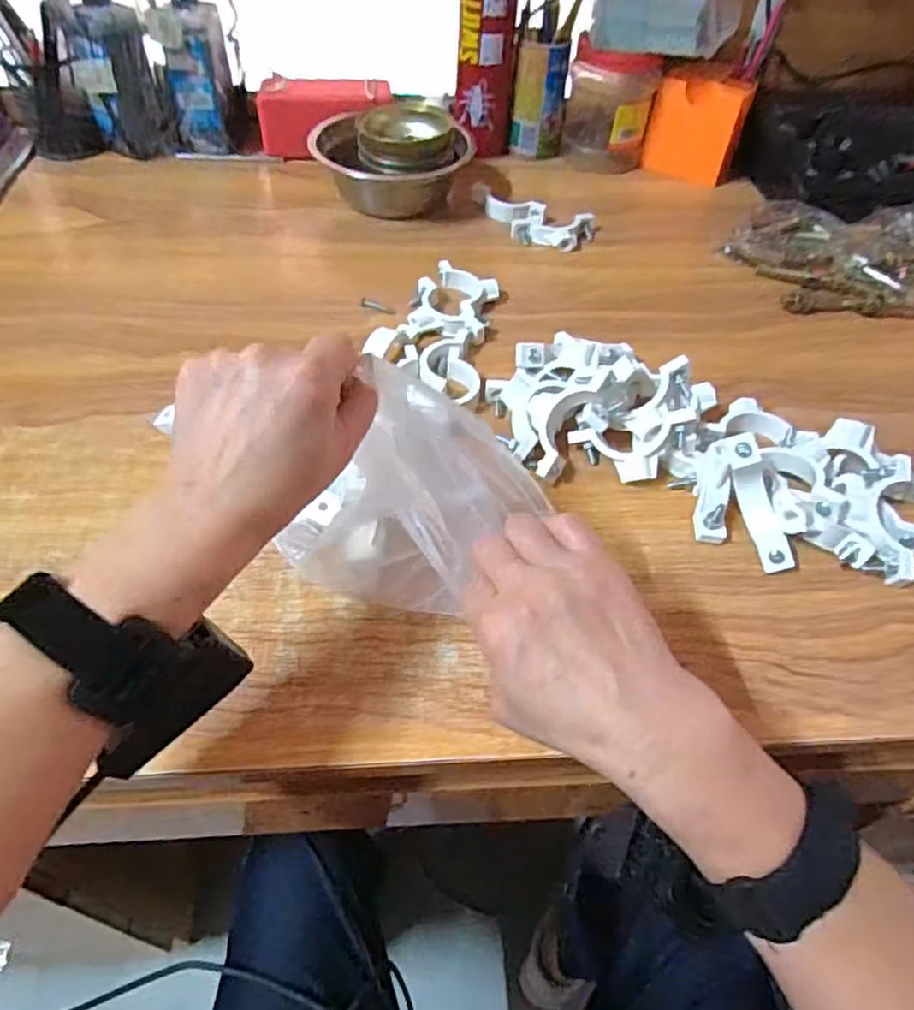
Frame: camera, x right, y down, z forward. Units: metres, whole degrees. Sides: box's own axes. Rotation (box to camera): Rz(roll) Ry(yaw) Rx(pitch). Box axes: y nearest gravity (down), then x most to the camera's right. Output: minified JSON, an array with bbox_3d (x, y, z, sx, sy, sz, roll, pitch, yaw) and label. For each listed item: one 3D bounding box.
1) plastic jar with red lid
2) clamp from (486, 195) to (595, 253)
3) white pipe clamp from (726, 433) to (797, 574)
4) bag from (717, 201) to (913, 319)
[{"bbox_3d":[0.178,-0.470,0.778,0.097,0.126,0.090,10,51,5],"label":"plastic jar with red lid"},{"bbox_3d":[0.080,-0.292,0.693,0.114,0.018,0.062,20,53,13],"label":"clamp"},{"bbox_3d":[0.193,-0.001,0.429,0.022,0.031,0.088,-14,84,-14],"label":"white pipe clamp"},{"bbox_3d":[0.391,-0.250,0.663,0.218,0.039,0.175,-16,53,-15],"label":"bag"}]

